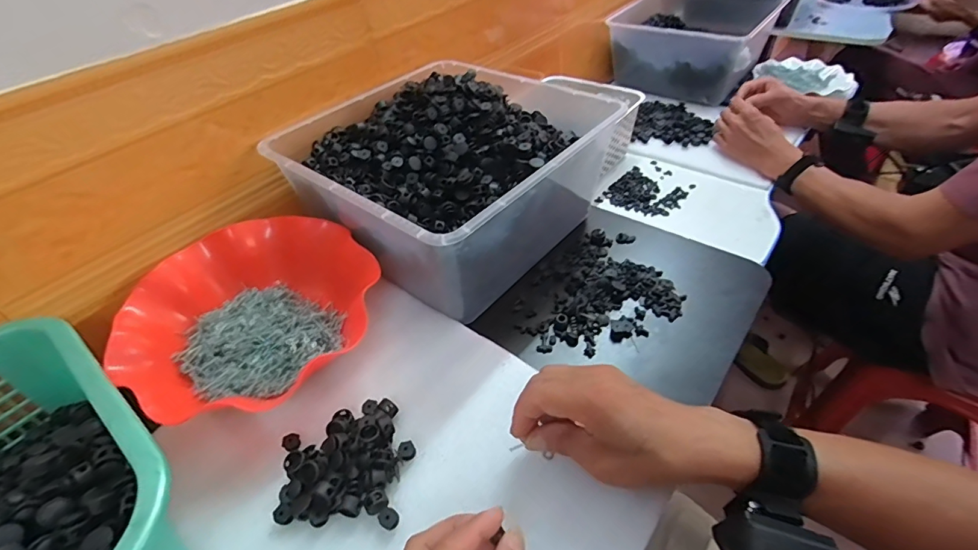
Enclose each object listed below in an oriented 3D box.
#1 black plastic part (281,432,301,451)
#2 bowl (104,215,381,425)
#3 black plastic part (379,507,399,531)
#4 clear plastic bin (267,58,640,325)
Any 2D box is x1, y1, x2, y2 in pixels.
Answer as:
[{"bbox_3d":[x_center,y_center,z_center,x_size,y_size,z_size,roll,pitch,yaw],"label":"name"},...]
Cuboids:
[{"bbox_3d":[-0.161,0.136,0.377,0.013,0.008,0.015,16,46,20],"label":"black plastic part"},{"bbox_3d":[-0.219,0.038,0.435,0.218,0.063,0.207,-3,44,2],"label":"bowl"},{"bbox_3d":[-0.073,0.177,0.335,0.013,0.009,0.012,-3,44,2],"label":"black plastic part"},{"bbox_3d":[-0.045,-0.116,0.539,0.293,0.134,0.290,30,54,30],"label":"clear plastic bin"}]

